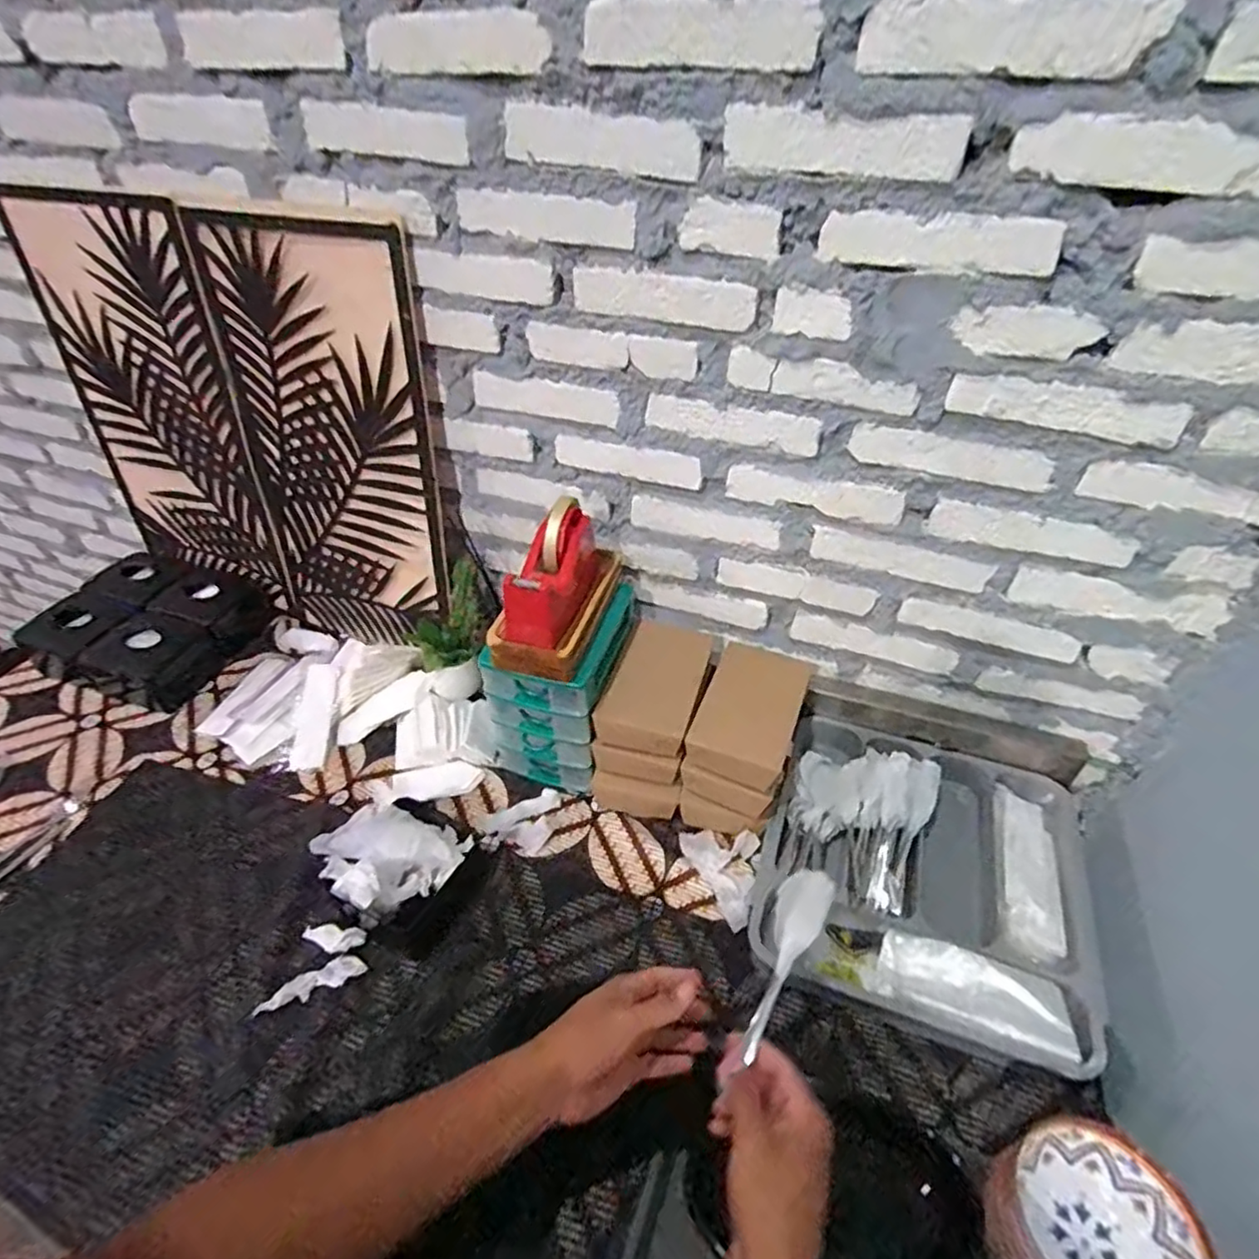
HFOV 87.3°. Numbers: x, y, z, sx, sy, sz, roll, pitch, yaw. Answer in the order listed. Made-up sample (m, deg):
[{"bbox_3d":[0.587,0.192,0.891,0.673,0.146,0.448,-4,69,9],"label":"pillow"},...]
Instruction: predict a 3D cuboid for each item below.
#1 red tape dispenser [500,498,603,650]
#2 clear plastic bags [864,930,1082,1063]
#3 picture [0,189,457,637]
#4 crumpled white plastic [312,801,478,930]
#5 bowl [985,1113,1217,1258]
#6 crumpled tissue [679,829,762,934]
[{"bbox_3d":[-0.086,-0.066,0.737,0.059,0.104,0.161,13,43,13],"label":"red tape dispenser"},{"bbox_3d":[0.328,0.348,0.638,0.172,0.025,0.080,8,40,29],"label":"clear plastic bags"},{"bbox_3d":[-0.548,-0.269,0.946,0.626,0.564,0.032,13,37,16],"label":"picture"},{"bbox_3d":[-0.266,0.261,0.739,0.135,0.091,0.122,22,45,22],"label":"crumpled white plastic"},{"bbox_3d":[0.331,0.432,0.474,0.131,0.067,0.114,-29,49,-29],"label":"bowl"},{"bbox_3d":[0.121,0.280,0.772,0.080,0.023,0.125,-18,45,-20],"label":"crumpled tissue"}]

